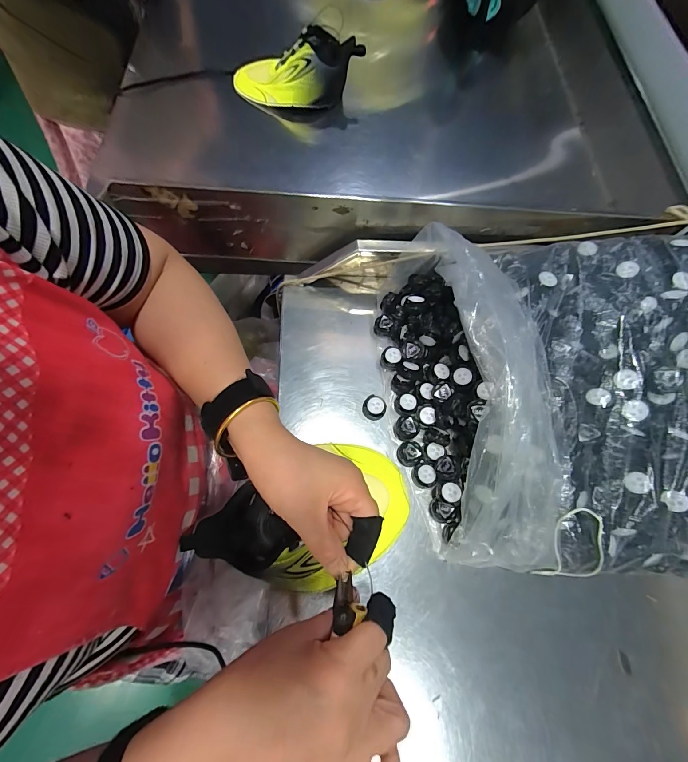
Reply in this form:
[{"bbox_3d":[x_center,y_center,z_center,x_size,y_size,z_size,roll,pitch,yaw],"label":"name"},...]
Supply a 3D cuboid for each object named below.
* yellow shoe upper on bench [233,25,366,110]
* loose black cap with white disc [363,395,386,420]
[{"bbox_3d":[-0.081,-0.506,0.546,0.205,0.066,0.102,10,70,0],"label":"yellow shoe upper on bench"},{"bbox_3d":[0.036,0.033,0.406,0.027,0.017,0.027,1,70,-3],"label":"loose black cap with white disc"}]

